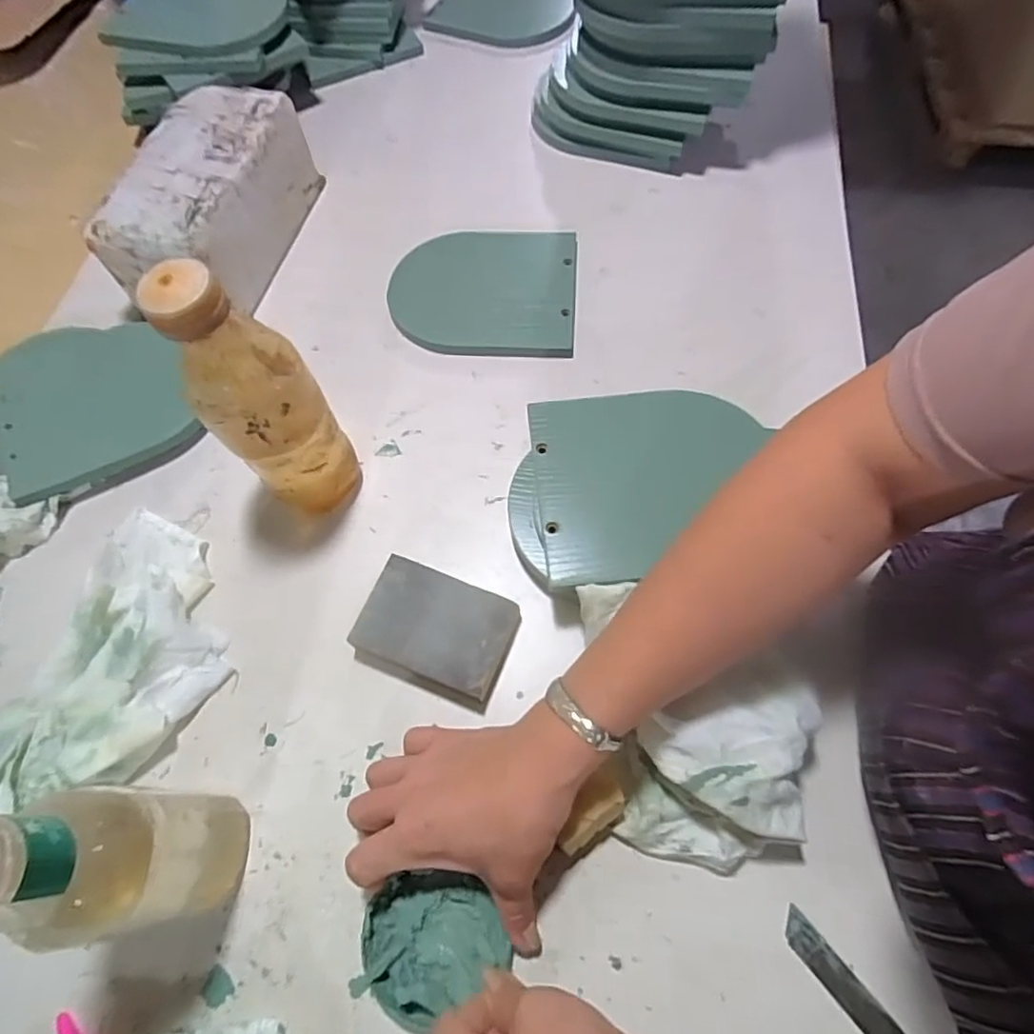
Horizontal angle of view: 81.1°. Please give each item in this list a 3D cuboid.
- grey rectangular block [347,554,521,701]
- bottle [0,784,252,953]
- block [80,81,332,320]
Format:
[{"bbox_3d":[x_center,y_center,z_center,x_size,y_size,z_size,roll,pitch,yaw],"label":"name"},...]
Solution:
[{"bbox_3d":[-0.053,0.076,0.413,0.101,0.028,0.066,20,67,12],"label":"grey rectangular block"},{"bbox_3d":[-0.193,0.162,0.284,0.059,0.202,0.062,-13,64,-3],"label":"bottle"},{"bbox_3d":[-0.271,-0.282,0.556,0.102,0.104,0.219,10,65,8],"label":"block"}]

